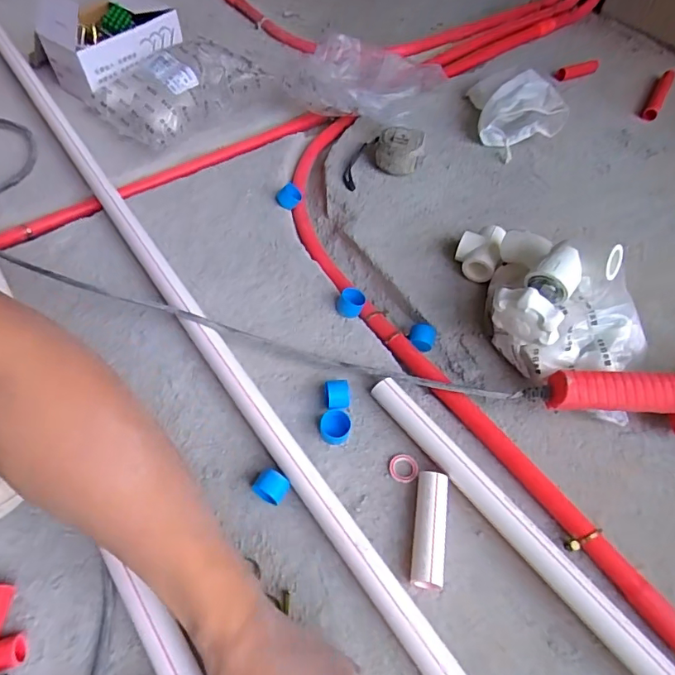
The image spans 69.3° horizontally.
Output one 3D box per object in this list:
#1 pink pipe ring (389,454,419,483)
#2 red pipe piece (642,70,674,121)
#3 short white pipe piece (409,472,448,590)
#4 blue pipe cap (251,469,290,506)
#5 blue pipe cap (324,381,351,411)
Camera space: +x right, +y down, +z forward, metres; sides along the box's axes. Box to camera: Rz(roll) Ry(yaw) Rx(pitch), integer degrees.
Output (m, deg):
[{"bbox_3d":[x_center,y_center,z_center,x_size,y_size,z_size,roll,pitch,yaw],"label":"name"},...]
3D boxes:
[{"bbox_3d":[0.061,0.119,0.446,0.026,0.004,0.026,0,57,-1],"label":"pink pipe ring"},{"bbox_3d":[0.513,-0.389,0.779,0.021,0.017,0.143,28,61,16],"label":"red pipe piece"},{"bbox_3d":[0.076,0.160,0.410,0.026,0.029,0.089,8,57,4],"label":"short white pipe piece"},{"bbox_3d":[-0.057,0.131,0.426,0.026,0.026,0.024,24,60,14],"label":"blue pipe cap"},{"bbox_3d":[0.000,0.056,0.470,0.024,0.020,0.028,-9,58,-7],"label":"blue pipe cap"}]

